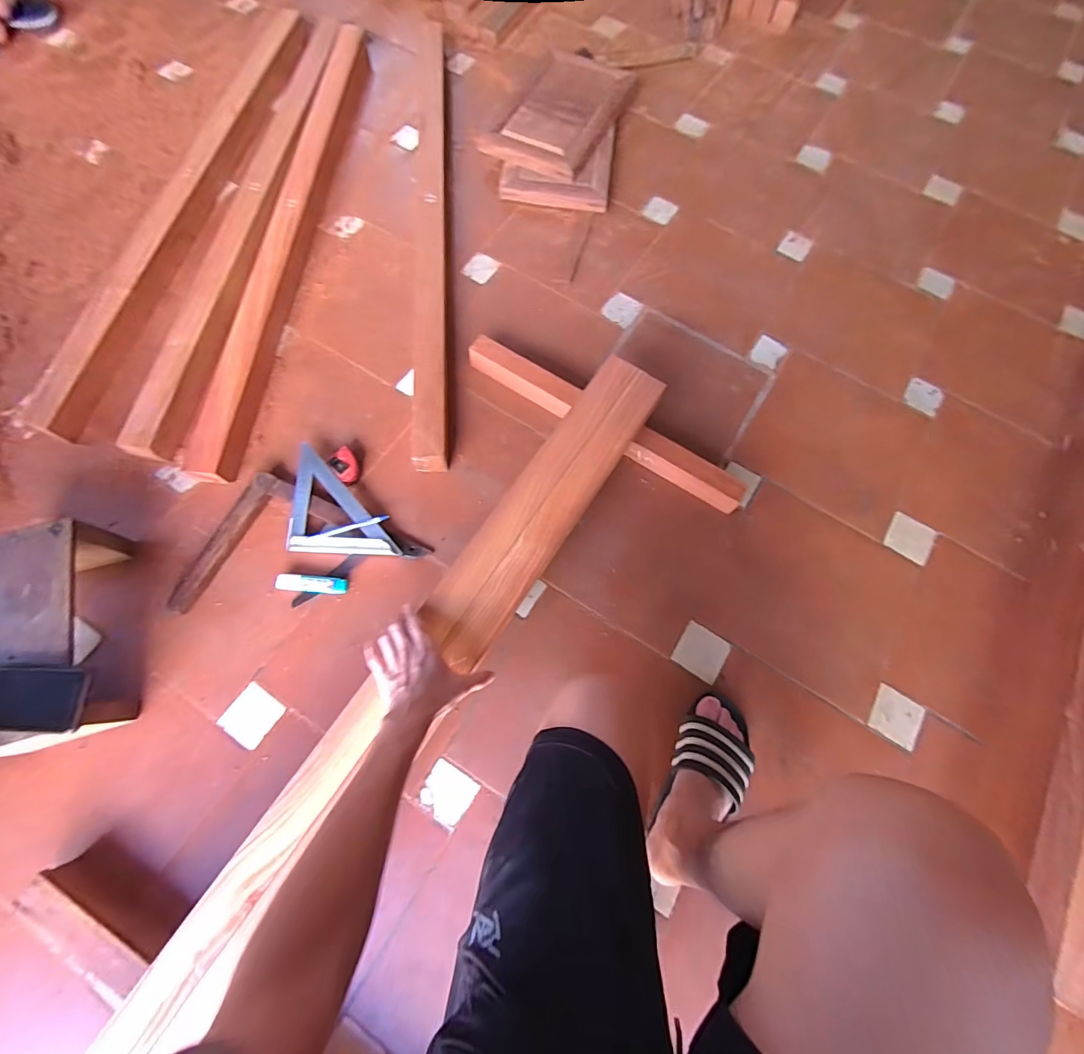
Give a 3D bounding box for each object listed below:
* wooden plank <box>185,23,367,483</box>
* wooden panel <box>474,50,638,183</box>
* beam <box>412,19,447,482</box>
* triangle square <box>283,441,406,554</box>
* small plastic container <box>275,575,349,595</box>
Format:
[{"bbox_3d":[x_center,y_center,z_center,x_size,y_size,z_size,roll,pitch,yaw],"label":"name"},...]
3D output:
[{"bbox_3d":[-0.525,-0.653,0.982,0.086,0.060,1.216,5,70,0],"label":"wooden plank"},{"bbox_3d":[0.054,-0.966,1.074,0.235,0.025,0.375,28,74,9],"label":"wooden panel"},{"bbox_3d":[-0.230,-0.652,0.990,0.063,0.066,1.158,-3,71,-3],"label":"beam"},{"bbox_3d":[-0.364,-0.009,0.770,0.126,0.030,0.240,-41,77,-15],"label":"triangle square"},{"bbox_3d":[-0.370,0.091,0.738,0.107,0.033,0.027,3,70,-1],"label":"small plastic container"}]

